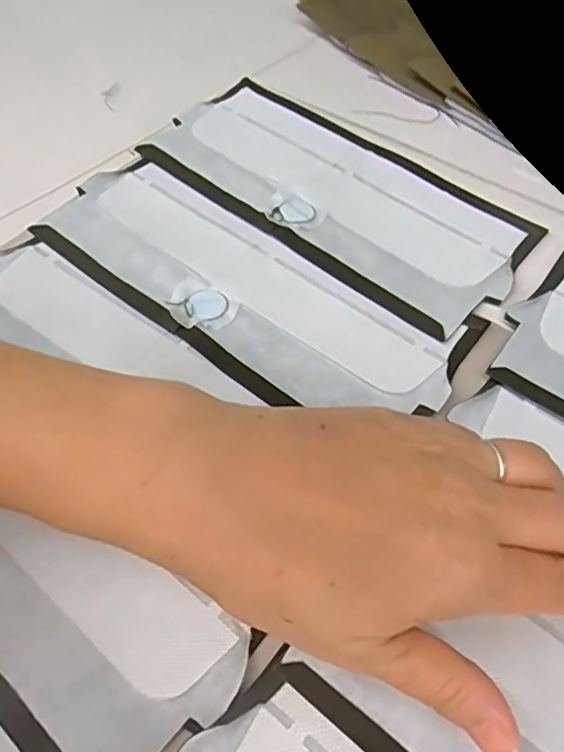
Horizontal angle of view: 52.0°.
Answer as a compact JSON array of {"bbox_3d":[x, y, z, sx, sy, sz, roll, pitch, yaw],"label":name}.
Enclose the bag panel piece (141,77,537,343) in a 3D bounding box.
[{"bbox_3d":[0.030,-0.114,0.348,0.230,0.009,0.103,34,63,21],"label":"bag panel piece"}]

